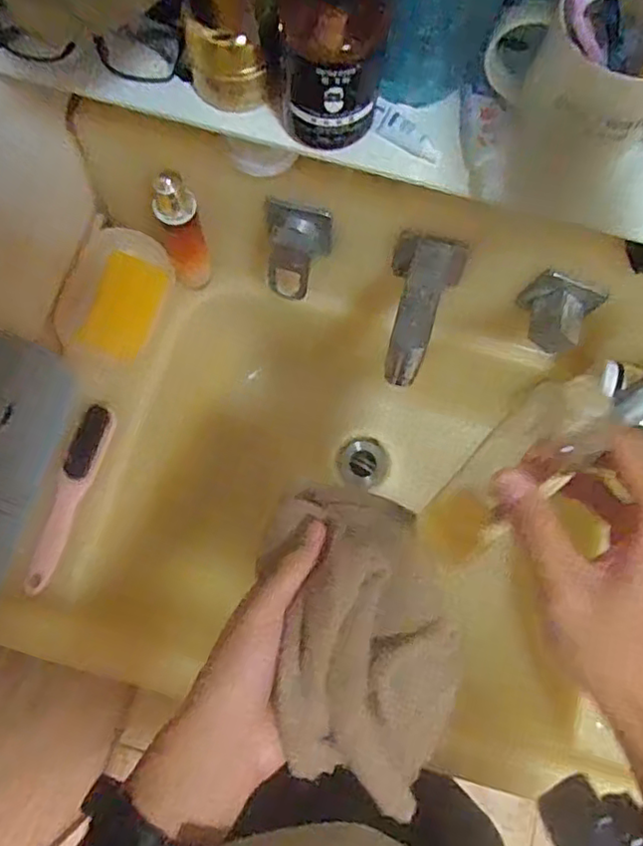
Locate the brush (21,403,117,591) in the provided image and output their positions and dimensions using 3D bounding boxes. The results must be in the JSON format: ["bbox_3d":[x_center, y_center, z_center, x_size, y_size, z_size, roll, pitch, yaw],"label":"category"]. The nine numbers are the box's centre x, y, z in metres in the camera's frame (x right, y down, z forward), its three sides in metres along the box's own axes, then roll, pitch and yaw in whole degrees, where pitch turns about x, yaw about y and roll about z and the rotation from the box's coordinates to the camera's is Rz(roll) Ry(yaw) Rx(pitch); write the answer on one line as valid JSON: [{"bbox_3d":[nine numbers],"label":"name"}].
[{"bbox_3d":[-0.252,0.070,0.616,0.015,0.040,0.186,9,72,38],"label":"brush"}]

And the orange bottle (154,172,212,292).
[{"bbox_3d":[-0.131,-0.179,0.596,0.037,0.158,0.032,-16,75,-6],"label":"orange bottle"}]

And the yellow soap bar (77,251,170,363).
[{"bbox_3d":[-0.202,-0.118,0.642,0.065,0.018,0.104,20,74,4],"label":"yellow soap bar"}]

